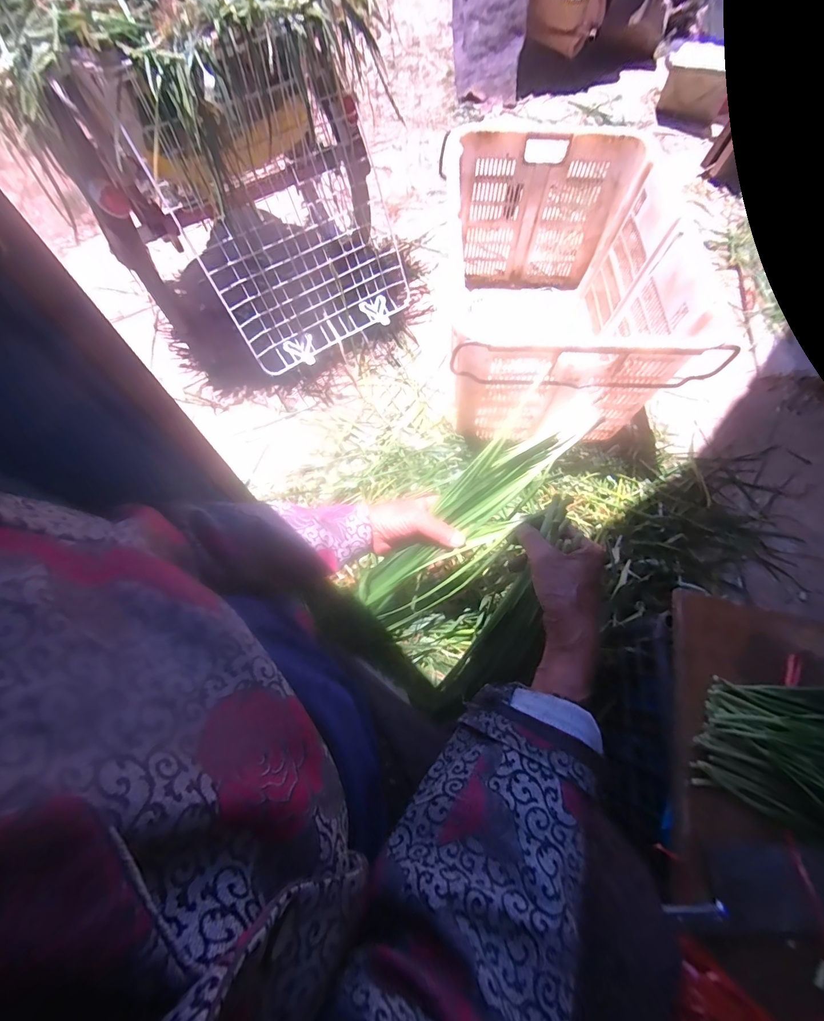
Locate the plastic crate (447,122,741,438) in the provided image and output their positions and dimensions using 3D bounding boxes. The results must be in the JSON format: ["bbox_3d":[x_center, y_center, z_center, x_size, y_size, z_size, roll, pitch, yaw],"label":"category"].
[{"bbox_3d":[0.338,-0.523,0.979,0.488,0.374,0.722,3,68,1],"label":"plastic crate"}]

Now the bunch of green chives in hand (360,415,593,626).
[{"bbox_3d":[0.064,0.012,0.442,0.320,0.034,0.091,-47,72,11],"label":"bunch of green chives in hand"}]

